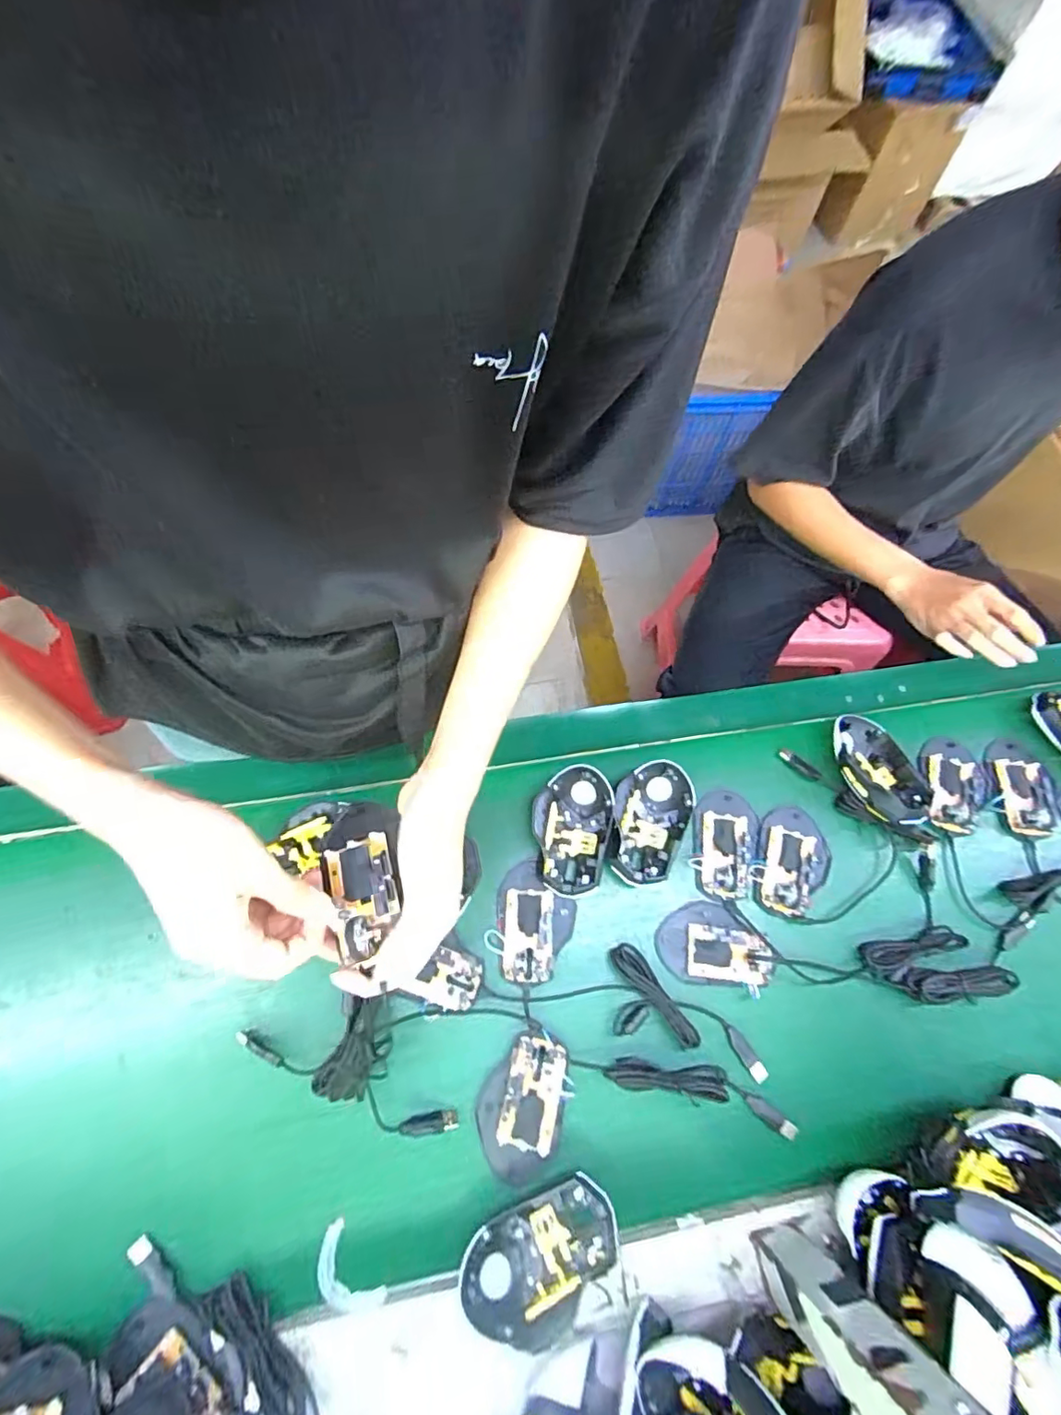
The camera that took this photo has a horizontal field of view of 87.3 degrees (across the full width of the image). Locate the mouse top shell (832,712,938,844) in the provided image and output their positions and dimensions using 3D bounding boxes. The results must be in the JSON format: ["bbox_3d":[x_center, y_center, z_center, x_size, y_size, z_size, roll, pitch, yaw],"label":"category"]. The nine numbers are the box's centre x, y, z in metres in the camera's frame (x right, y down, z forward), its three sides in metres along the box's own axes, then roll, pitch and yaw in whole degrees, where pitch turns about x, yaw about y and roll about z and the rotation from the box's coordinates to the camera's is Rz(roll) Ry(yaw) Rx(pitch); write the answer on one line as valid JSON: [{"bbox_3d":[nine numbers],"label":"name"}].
[{"bbox_3d":[0.371,0.073,0.579,0.076,0.046,0.147,-25,72,-12],"label":"mouse top shell"}]

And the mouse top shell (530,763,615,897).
[{"bbox_3d":[0.040,0.121,0.546,0.074,0.038,0.118,8,68,1],"label":"mouse top shell"}]

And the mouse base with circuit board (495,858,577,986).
[{"bbox_3d":[0.006,0.201,0.525,0.074,0.020,0.107,-3,68,-4],"label":"mouse base with circuit board"}]

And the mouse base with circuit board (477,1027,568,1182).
[{"bbox_3d":[-0.007,0.337,0.472,0.070,0.023,0.106,11,68,2],"label":"mouse base with circuit board"}]

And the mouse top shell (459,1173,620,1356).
[{"bbox_3d":[0.008,0.421,0.424,0.125,0.039,0.073,-23,71,-11],"label":"mouse top shell"}]

